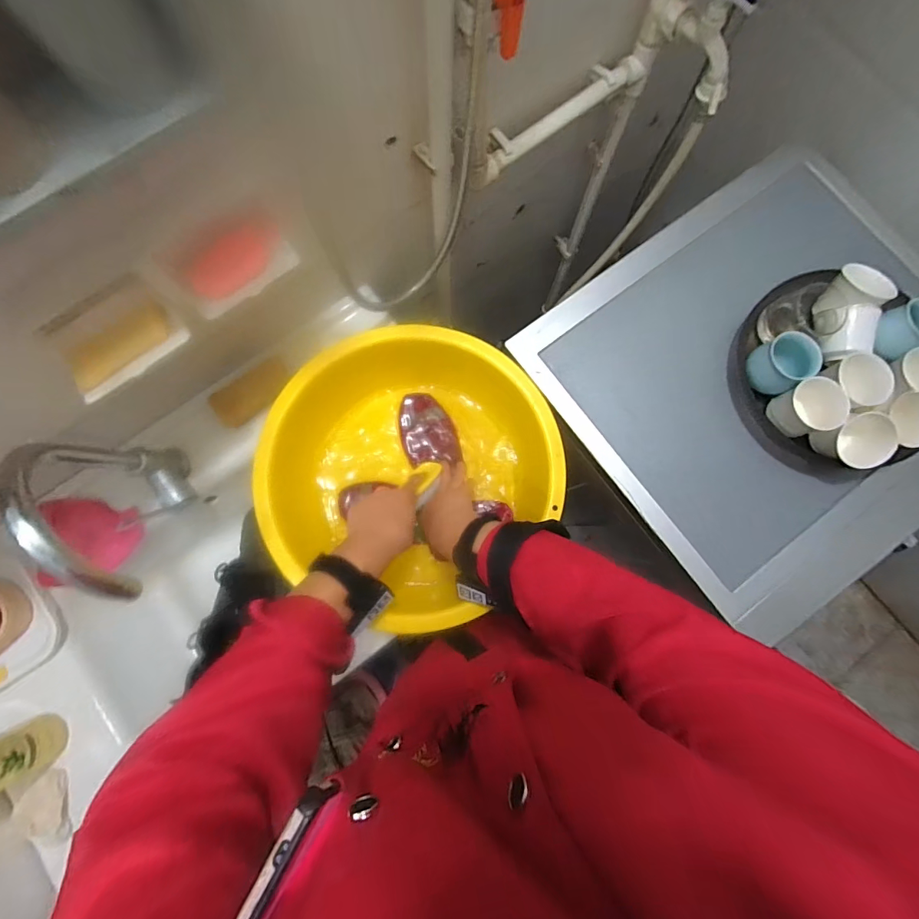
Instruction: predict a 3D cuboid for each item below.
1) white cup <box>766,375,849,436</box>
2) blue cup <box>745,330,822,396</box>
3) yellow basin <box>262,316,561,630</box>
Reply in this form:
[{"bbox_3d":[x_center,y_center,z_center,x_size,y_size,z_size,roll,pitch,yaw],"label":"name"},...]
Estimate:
[{"bbox_3d":[0.451,-0.065,0.565,0.064,0.055,0.066,0,80,-1],"label":"white cup"},{"bbox_3d":[0.432,-0.130,0.573,0.071,0.057,0.067,-33,82,-6],"label":"blue cup"},{"bbox_3d":[-0.061,0.017,0.596,0.375,0.130,0.361,0,80,-1],"label":"yellow basin"}]

